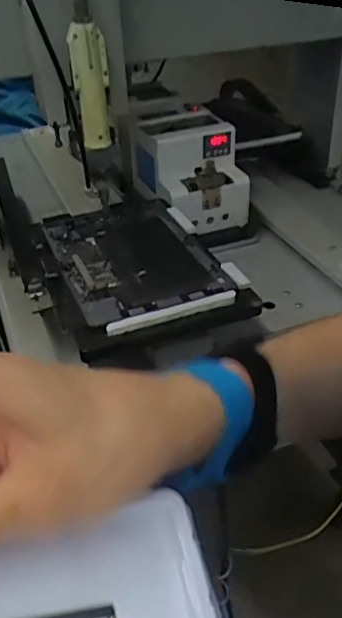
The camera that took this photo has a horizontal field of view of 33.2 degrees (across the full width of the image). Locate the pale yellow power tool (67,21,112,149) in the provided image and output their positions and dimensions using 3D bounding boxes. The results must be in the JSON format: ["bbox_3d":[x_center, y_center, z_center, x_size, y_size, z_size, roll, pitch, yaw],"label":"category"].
[{"bbox_3d":[-0.103,-0.291,0.750,0.040,0.146,0.034,-1,35,3],"label":"pale yellow power tool"}]

